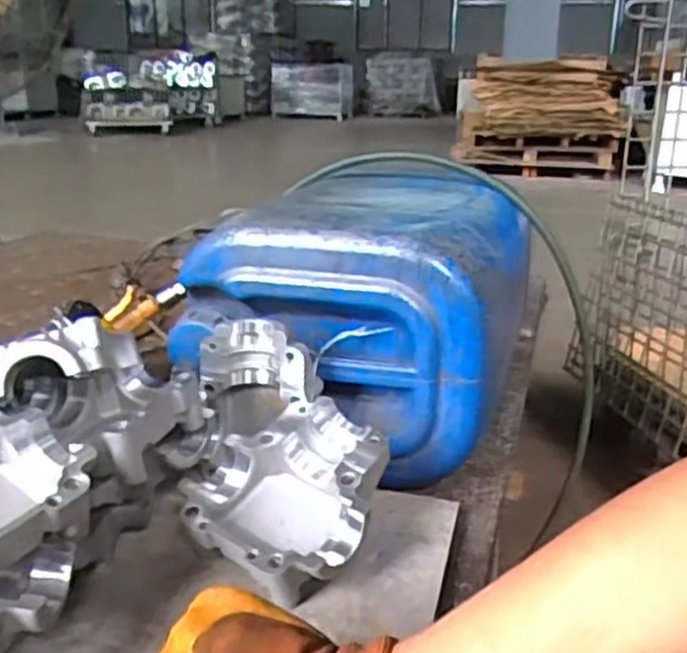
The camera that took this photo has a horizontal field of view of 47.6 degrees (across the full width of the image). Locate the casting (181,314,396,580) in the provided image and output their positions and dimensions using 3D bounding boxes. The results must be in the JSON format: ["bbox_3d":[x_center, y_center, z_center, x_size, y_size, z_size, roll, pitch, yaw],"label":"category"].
[{"bbox_3d":[-0.045,0.096,0.602,0.143,0.136,0.222,-2,19,-4],"label":"casting"}]

